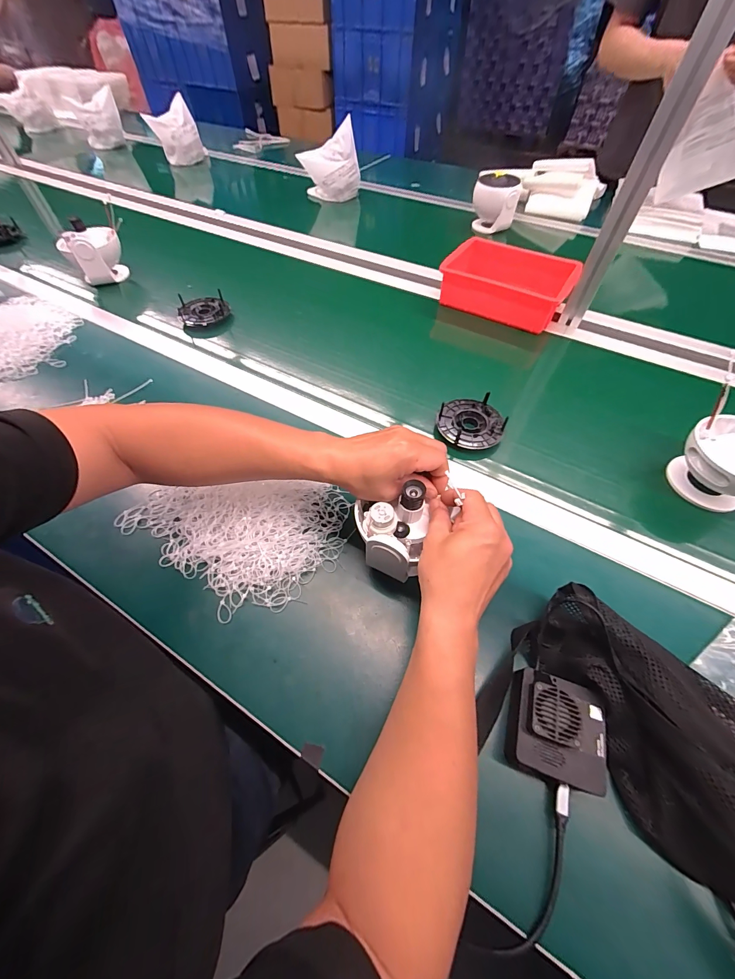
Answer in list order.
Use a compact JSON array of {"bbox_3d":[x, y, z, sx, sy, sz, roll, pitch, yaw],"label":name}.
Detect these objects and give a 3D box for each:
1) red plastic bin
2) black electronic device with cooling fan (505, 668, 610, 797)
[{"bbox_3d":[0.287,-0.423,0.725,0.239,0.083,0.160,26,62,17],"label":"red plastic bin"},{"bbox_3d":[0.168,0.213,0.309,0.075,0.049,0.077,16,59,11],"label":"black electronic device with cooling fan"}]

